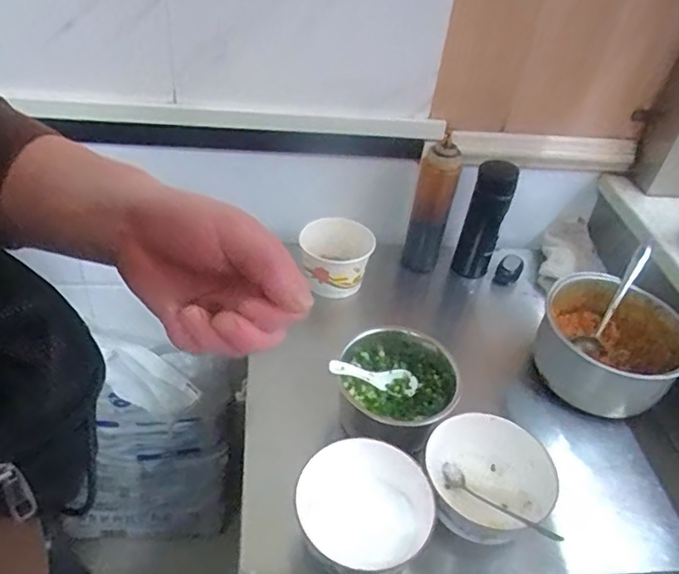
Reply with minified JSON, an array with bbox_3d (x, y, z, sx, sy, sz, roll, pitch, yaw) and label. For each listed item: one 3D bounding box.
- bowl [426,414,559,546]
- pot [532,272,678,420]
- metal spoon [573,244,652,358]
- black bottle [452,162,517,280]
[{"bbox_3d":[0.181,0.234,0.677,0.142,0.077,0.141,4,41,-4],"label":"bowl"},{"bbox_3d":[0.390,0.081,0.846,0.192,0.119,0.196,4,41,-4],"label":"pot"},{"bbox_3d":[0.421,0.020,0.879,0.041,0.033,0.187,30,85,24],"label":"metal spoon"},{"bbox_3d":[0.242,-0.113,0.962,0.055,0.217,0.058,10,41,3],"label":"black bottle"}]

